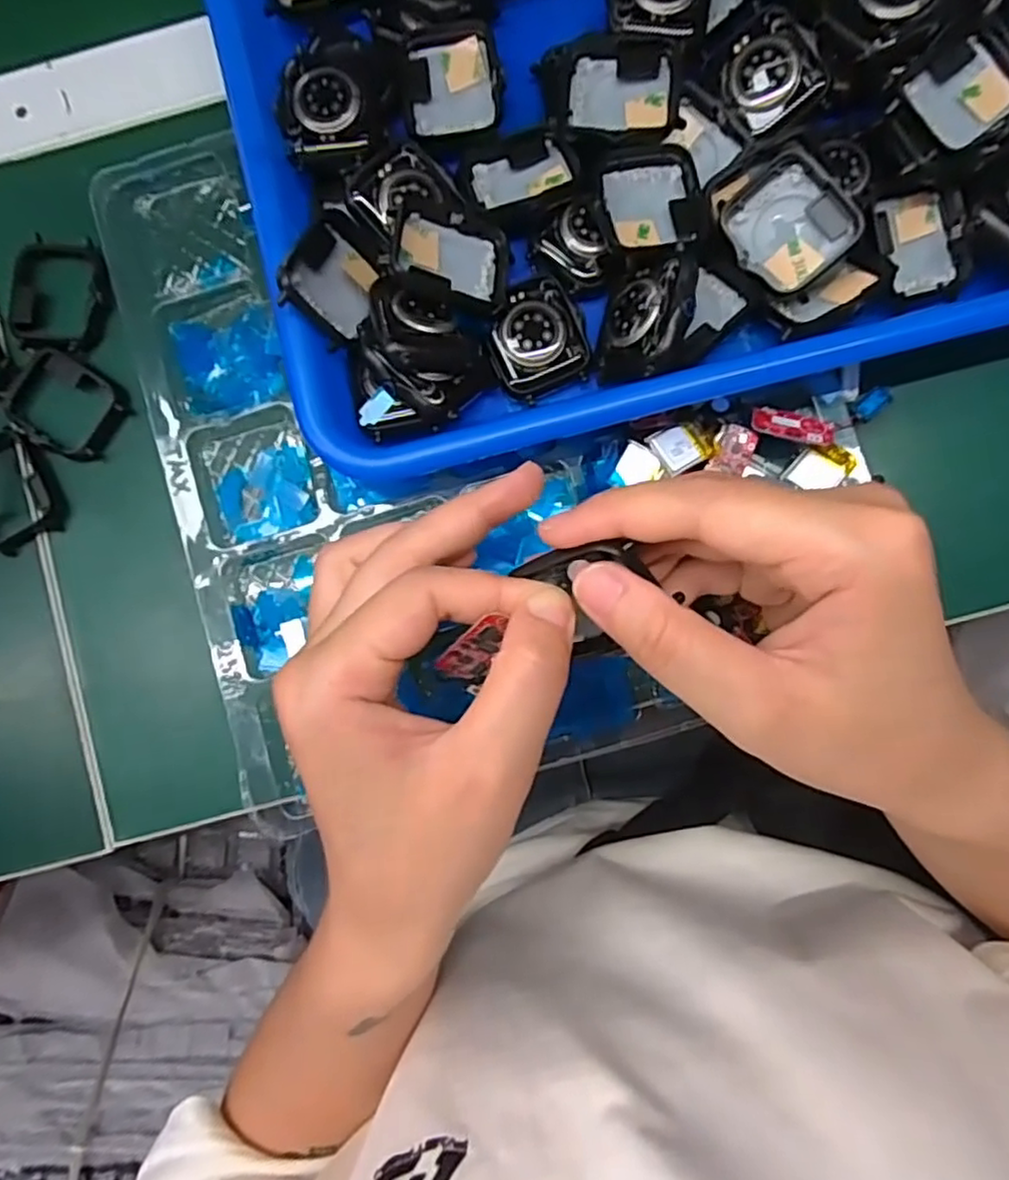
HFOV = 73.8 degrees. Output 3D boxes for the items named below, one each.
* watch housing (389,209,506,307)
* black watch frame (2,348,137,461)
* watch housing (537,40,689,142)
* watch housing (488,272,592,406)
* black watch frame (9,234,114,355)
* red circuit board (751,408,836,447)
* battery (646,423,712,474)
[{"bbox_3d":[-0.019,-0.120,0.243,0.042,0.007,0.031,9,70,-18],"label":"watch housing"},{"bbox_3d":[-0.180,-0.076,0.273,0.046,0.009,0.037,28,87,4],"label":"black watch frame"},{"bbox_3d":[0.040,-0.183,0.250,0.049,0.016,0.042,-4,85,2],"label":"watch housing"},{"bbox_3d":[0.012,-0.093,0.249,0.036,0.010,0.038,-25,85,0],"label":"watch housing"},{"bbox_3d":[-0.182,-0.121,0.275,0.041,0.010,0.048,1,85,3],"label":"black watch frame"},{"bbox_3d":[0.108,-0.061,0.251,0.030,0.006,0.011,18,86,4],"label":"red circuit board"},{"bbox_3d":[0.065,-0.054,0.250,0.017,0.004,0.018,-29,85,0],"label":"battery"}]

